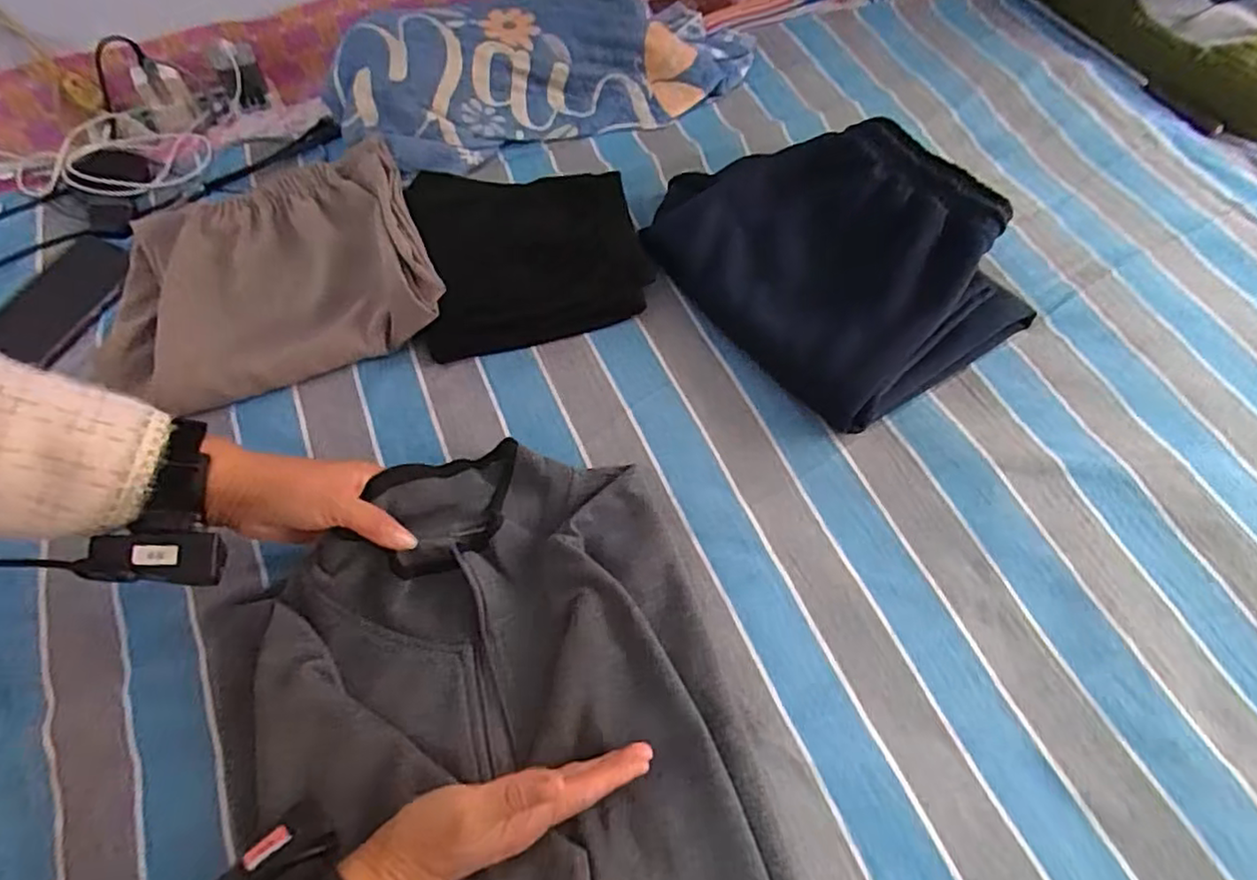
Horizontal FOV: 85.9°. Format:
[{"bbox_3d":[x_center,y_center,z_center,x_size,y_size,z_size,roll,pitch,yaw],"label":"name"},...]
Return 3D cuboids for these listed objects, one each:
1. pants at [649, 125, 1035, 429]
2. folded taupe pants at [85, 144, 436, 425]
[{"bbox_3d":[0.200,-0.189,0.664,0.276,0.070,0.340,-35,68,-18],"label":"pants"},{"bbox_3d":[-0.349,-0.158,0.639,0.298,0.034,0.235,-21,64,-12],"label":"folded taupe pants"}]

